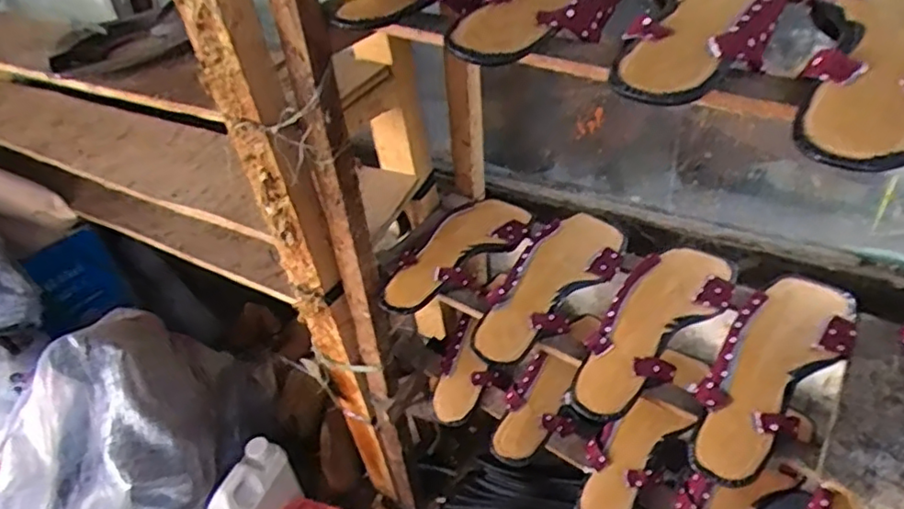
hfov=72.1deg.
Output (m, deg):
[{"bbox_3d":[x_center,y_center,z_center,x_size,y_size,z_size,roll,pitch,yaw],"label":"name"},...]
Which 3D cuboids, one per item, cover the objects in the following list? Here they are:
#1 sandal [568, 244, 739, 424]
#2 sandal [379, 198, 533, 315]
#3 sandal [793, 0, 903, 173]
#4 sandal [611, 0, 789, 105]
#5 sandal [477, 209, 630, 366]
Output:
[{"bbox_3d":[0.196,0.072,0.610,0.089,0.042,0.213,23,48,33],"label":"sandal"},{"bbox_3d":[0.007,-0.007,0.730,0.082,0.034,0.239,28,50,36],"label":"sandal"},{"bbox_3d":[0.259,-0.119,0.366,0.086,0.030,0.217,12,42,23],"label":"sandal"},{"bbox_3d":[0.169,-0.154,0.414,0.086,0.023,0.201,13,43,24],"label":"sandal"},{"bbox_3d":[0.103,0.034,0.659,0.091,0.033,0.214,19,46,30],"label":"sandal"}]

